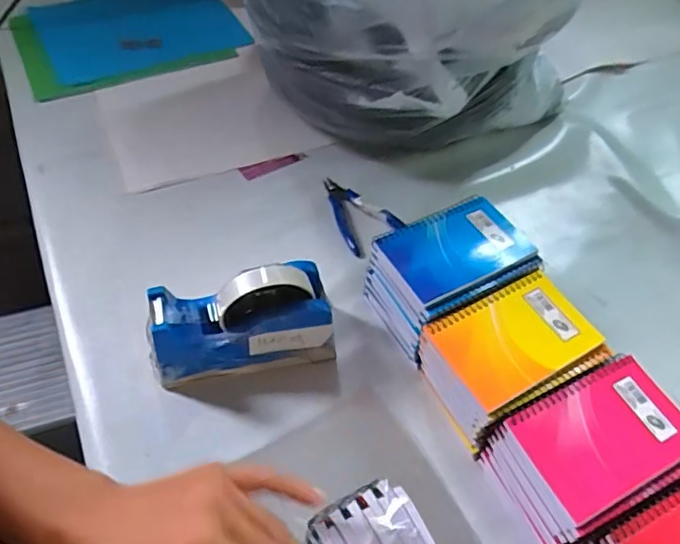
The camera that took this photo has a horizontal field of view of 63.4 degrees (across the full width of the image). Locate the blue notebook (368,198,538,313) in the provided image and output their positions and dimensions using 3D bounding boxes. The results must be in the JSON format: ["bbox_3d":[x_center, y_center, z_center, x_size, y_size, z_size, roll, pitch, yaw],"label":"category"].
[{"bbox_3d":[0.110,-0.021,0.510,0.132,0.015,0.083,-22,58,-20],"label":"blue notebook"}]

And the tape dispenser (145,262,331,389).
[{"bbox_3d":[-0.087,0.042,0.486,0.154,0.108,0.059,-9,54,-11],"label":"tape dispenser"}]

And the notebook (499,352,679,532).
[{"bbox_3d":[0.196,0.122,0.412,0.132,0.015,0.083,-21,58,-19],"label":"notebook"}]

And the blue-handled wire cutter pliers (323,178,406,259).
[{"bbox_3d":[0.011,-0.068,0.633,0.065,0.013,0.107,-35,63,-27],"label":"blue-handled wire cutter pliers"}]

